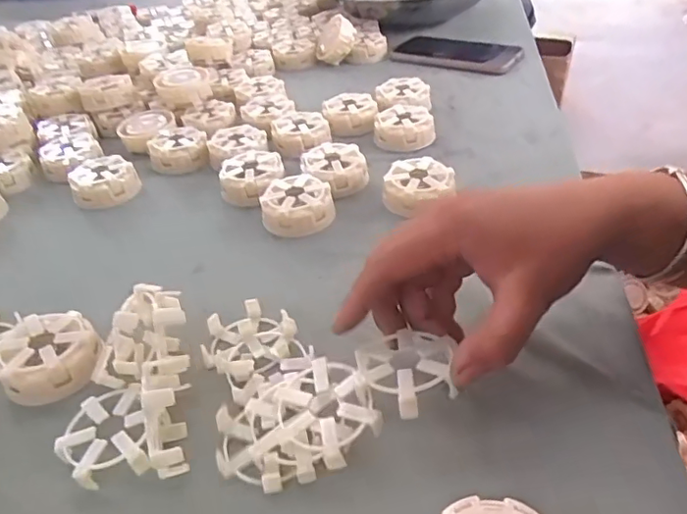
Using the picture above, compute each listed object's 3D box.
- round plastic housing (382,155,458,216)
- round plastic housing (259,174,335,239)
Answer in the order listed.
[{"bbox_3d":[0.067,-0.061,0.500,0.061,0.032,0.061,-4,38,3],"label":"round plastic housing"},{"bbox_3d":[-0.041,-0.046,0.498,0.061,0.034,0.061,-7,38,-1],"label":"round plastic housing"}]

